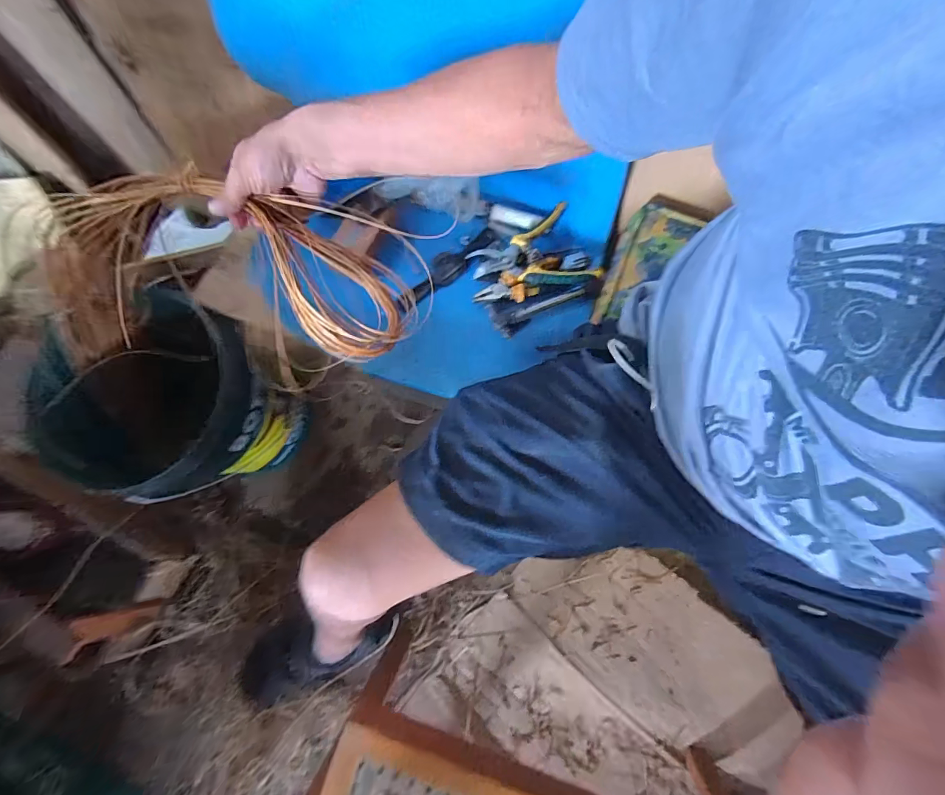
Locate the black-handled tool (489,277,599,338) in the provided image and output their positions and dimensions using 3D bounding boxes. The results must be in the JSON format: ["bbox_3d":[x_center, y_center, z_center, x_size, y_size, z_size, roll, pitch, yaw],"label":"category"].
[{"bbox_3d":[0.110,-0.140,0.627,0.169,0.016,0.050,-21,75,-4],"label":"black-handled tool"}]

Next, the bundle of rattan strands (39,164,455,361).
[{"bbox_3d":[-0.294,-0.139,0.473,0.464,0.087,0.192,5,75,7],"label":"bundle of rattan strands"}]

